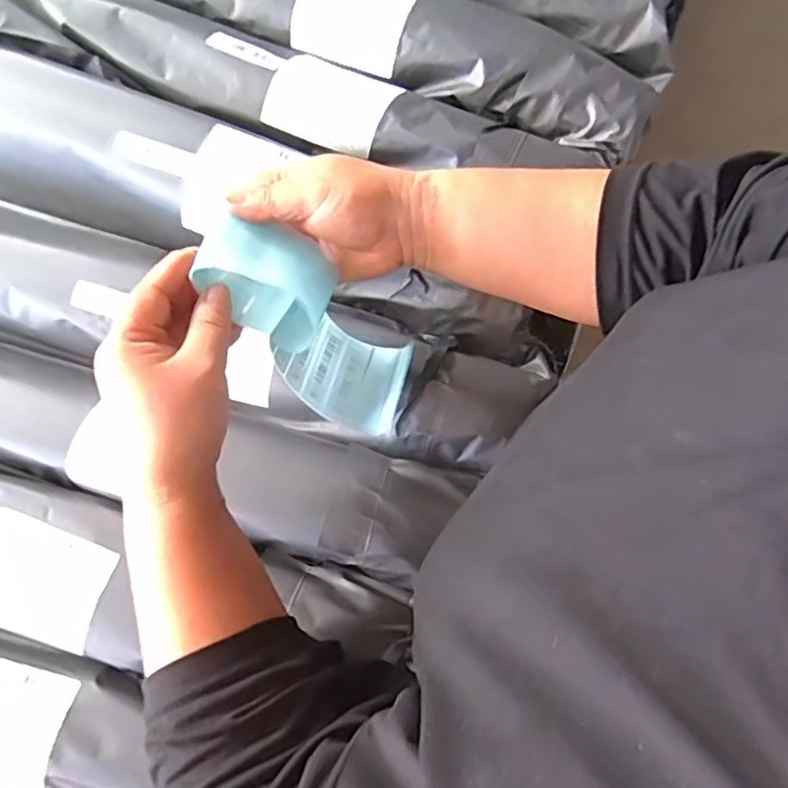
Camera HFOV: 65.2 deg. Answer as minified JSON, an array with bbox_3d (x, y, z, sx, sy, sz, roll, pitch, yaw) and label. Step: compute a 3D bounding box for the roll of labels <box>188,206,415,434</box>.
[{"bbox_3d":[-0.051,-0.044,0.410,0.075,0.161,0.077,-11,57,18],"label":"roll of labels"}]

